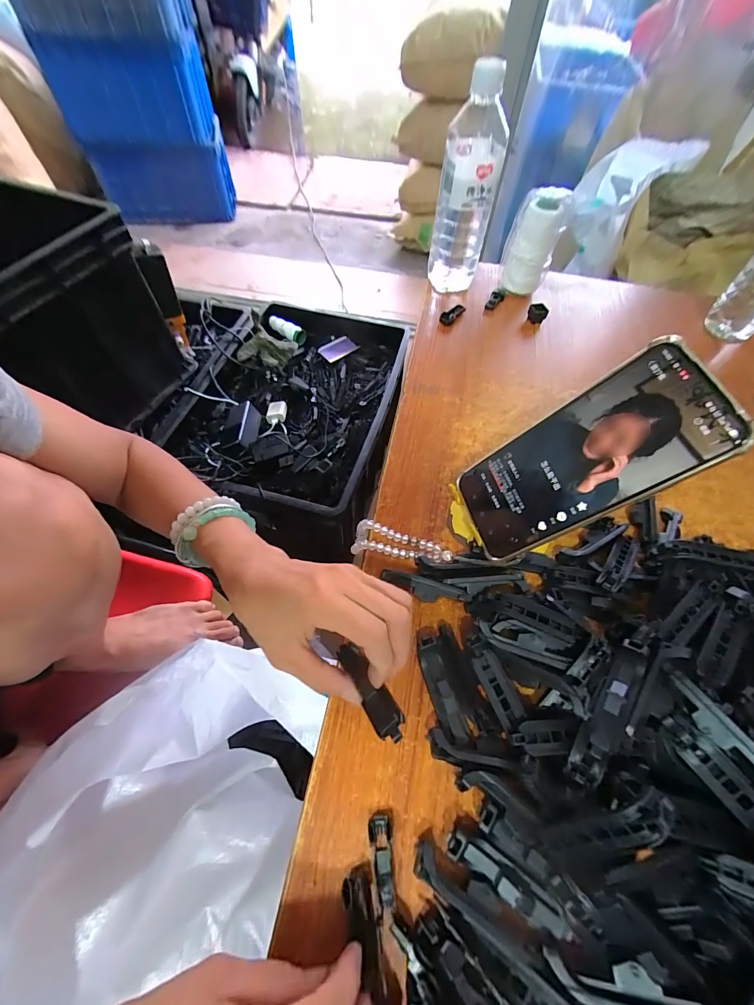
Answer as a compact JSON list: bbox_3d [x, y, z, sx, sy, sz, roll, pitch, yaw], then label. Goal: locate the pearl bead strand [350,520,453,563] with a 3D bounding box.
[{"bbox_3d":[0.021,0.035,0.316,0.083,0.011,0.029,12,60,5],"label":"pearl bead strand"}]

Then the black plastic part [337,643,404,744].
[{"bbox_3d":[-0.006,0.114,0.226,0.016,0.011,0.075,-27,22,-17],"label":"black plastic part"}]

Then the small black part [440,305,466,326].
[{"bbox_3d":[0.102,-0.252,0.490,0.013,0.016,0.043,40,66,20],"label":"small black part"}]

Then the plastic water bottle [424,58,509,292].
[{"bbox_3d":[0.109,-0.372,0.447,0.068,0.209,0.065,9,59,3],"label":"plastic water bottle"}]

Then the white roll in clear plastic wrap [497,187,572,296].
[{"bbox_3d":[0.209,-0.349,0.493,0.064,0.118,0.049,18,60,8],"label":"white roll in clear plastic wrap"}]

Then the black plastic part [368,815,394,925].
[{"bbox_3d":[0.002,0.211,0.213,0.013,0.005,0.043,-2,59,-3],"label":"black plastic part"}]

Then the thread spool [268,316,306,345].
[{"bbox_3d":[-0.239,-0.457,0.969,0.118,0.036,0.046,39,65,19],"label":"thread spool"}]

